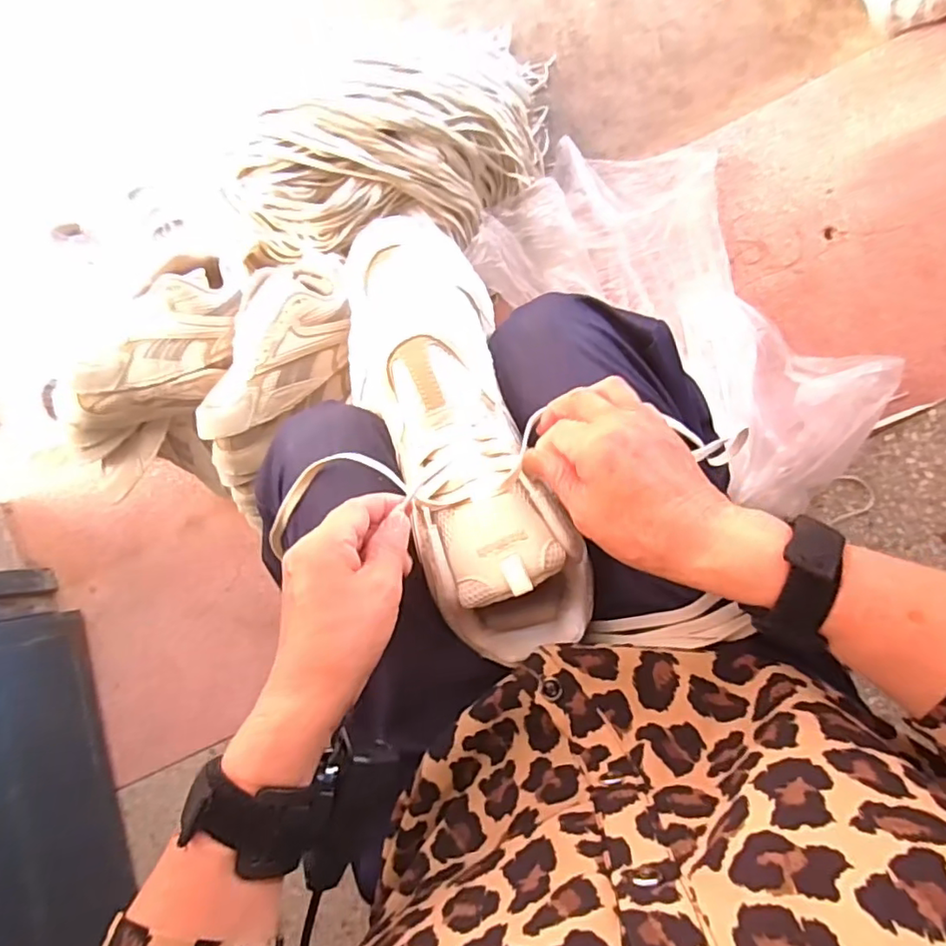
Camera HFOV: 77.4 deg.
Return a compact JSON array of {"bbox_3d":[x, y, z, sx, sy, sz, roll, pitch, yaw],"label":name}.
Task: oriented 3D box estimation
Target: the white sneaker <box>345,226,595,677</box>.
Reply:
[{"bbox_3d":[-0.018,-0.040,0.407,0.117,0.111,0.325,-23,65,2],"label":"white sneaker"}]

